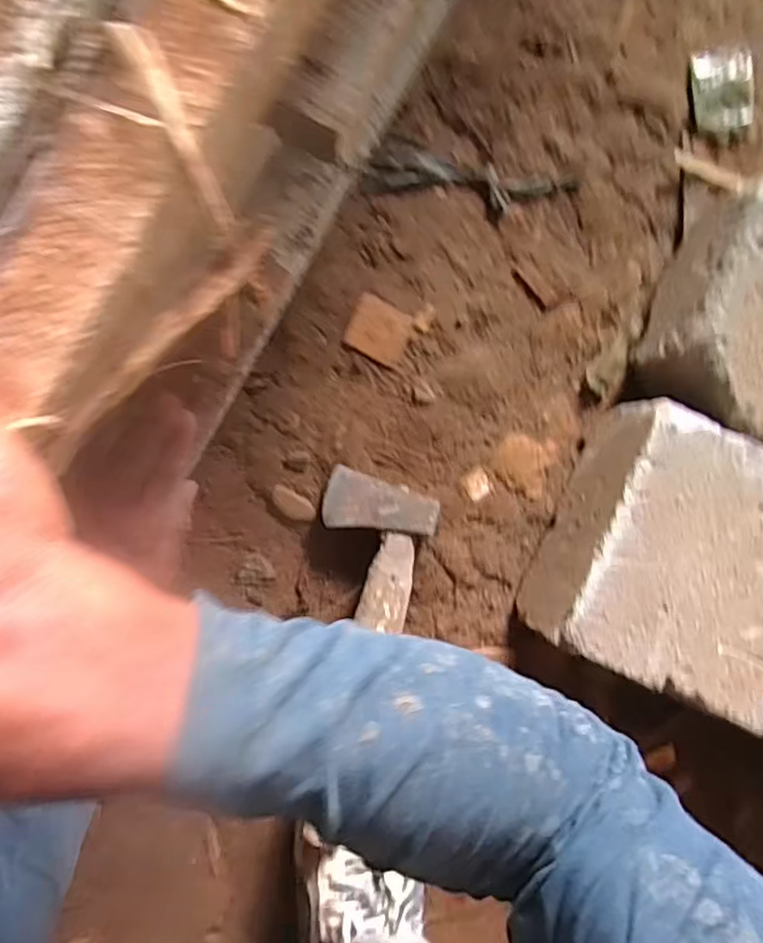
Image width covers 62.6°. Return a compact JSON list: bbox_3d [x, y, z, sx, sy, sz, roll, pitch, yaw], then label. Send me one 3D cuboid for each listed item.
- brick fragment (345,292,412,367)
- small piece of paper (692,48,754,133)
[{"bbox_3d":[-0.002,-0.117,0.521,0.049,0.008,0.046,24,85,-7],"label":"brick fragment"},{"bbox_3d":[0.306,-0.342,0.560,0.055,0.005,0.071,-3,89,-9],"label":"small piece of paper"}]

